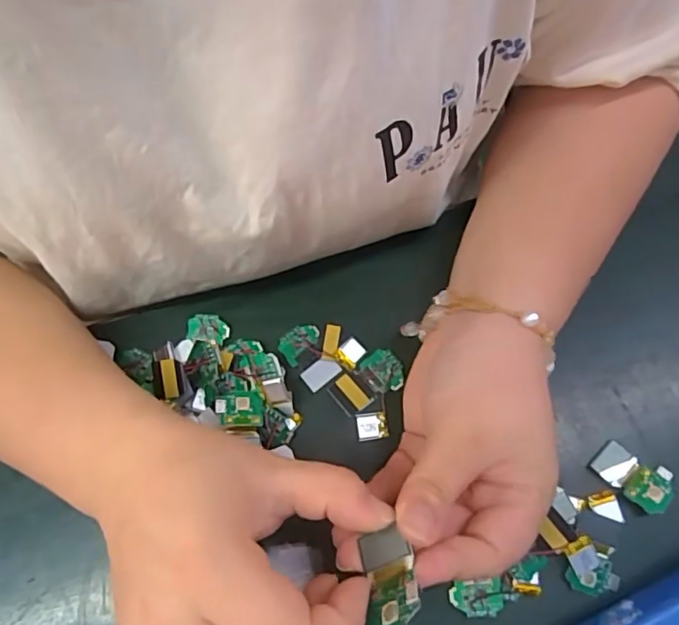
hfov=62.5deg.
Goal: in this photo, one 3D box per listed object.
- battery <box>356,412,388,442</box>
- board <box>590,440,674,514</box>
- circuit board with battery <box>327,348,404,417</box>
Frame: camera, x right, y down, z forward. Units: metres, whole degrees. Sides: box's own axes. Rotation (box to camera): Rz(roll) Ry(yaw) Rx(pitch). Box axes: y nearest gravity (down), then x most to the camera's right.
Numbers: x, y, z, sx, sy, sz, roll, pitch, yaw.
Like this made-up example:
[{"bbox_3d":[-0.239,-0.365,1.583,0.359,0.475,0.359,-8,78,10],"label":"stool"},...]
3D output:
[{"bbox_3d":[0.018,0.064,0.314,0.017,0.004,0.014,-6,71,-1],"label":"battery"},{"bbox_3d":[0.157,0.087,0.298,0.038,0.010,0.024,39,76,13],"label":"board"},{"bbox_3d":[0.016,0.039,0.321,0.042,0.004,0.025,-28,73,-8],"label":"circuit board with battery"}]

